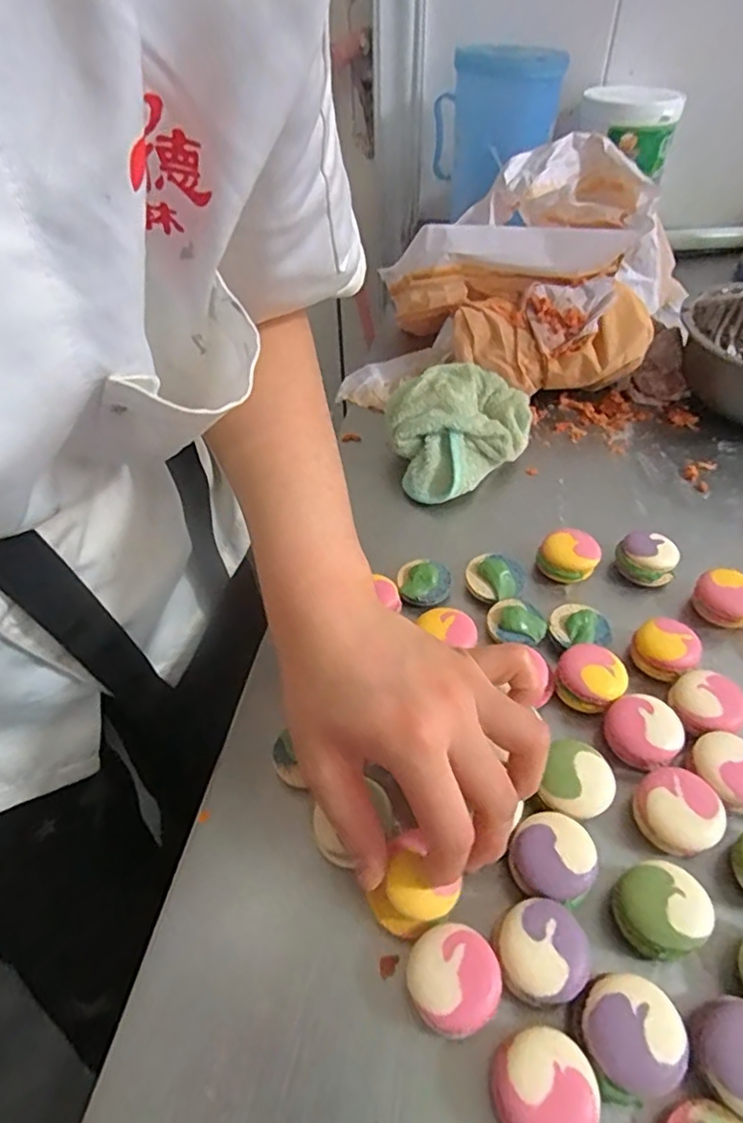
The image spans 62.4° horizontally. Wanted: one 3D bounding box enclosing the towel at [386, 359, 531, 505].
[{"bbox_3d":[0.066,-0.112,0.493,0.127,0.029,0.103,-37,82,-14],"label":"towel"}]

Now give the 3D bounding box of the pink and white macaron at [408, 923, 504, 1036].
[{"bbox_3d":[0.034,0.174,0.255,0.036,0.024,0.036,-2,45,2],"label":"pink and white macaron"}]

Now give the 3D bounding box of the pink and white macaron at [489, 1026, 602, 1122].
[{"bbox_3d":[0.064,0.199,0.230,0.038,0.021,0.035,-2,45,2],"label":"pink and white macaron"}]

